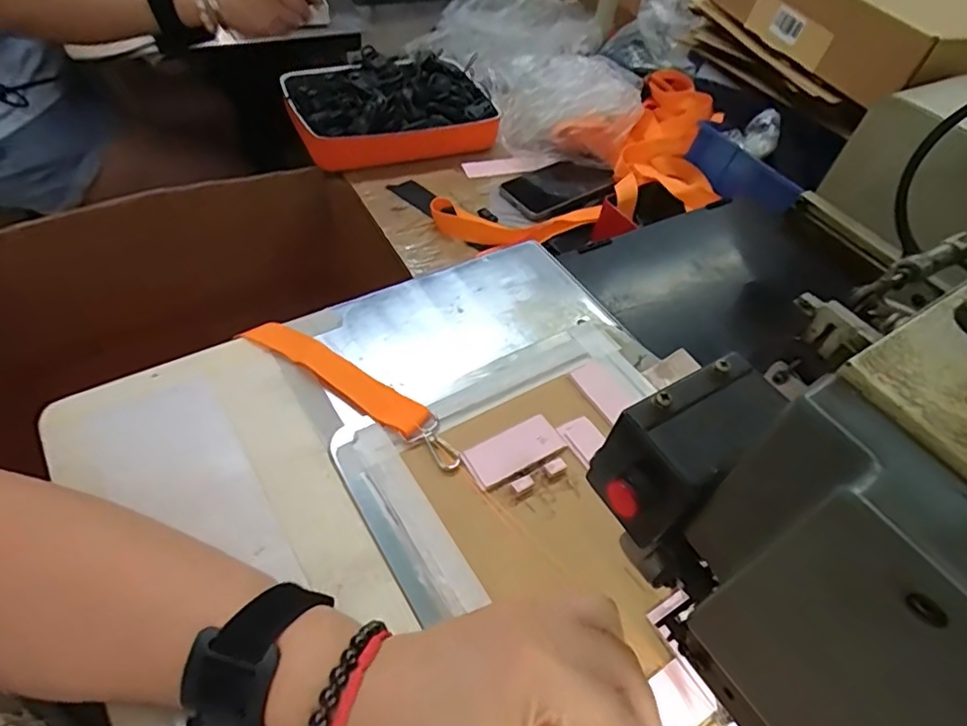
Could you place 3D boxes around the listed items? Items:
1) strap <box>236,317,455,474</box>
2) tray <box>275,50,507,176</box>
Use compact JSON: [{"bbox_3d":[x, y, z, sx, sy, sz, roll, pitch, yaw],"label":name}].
[{"bbox_3d":[-0.093,0.015,0.419,0.193,0.007,0.032,31,53,16],"label":"strap"},{"bbox_3d":[-0.129,-0.351,0.784,0.264,0.063,0.195,-16,55,-22],"label":"tray"}]

